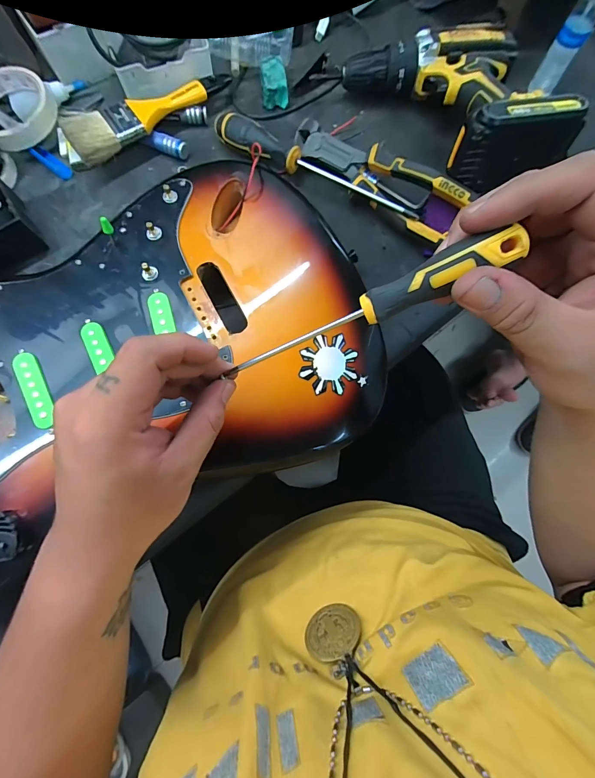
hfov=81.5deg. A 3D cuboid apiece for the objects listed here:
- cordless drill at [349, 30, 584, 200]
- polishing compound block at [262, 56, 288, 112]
[{"bbox_3d":[0.166,-0.312,0.376,0.184,0.084,0.194,-11,76,-3],"label":"cordless drill"},{"bbox_3d":[-0.028,-0.376,0.426,0.030,0.027,0.048,-6,76,-2],"label":"polishing compound block"}]

